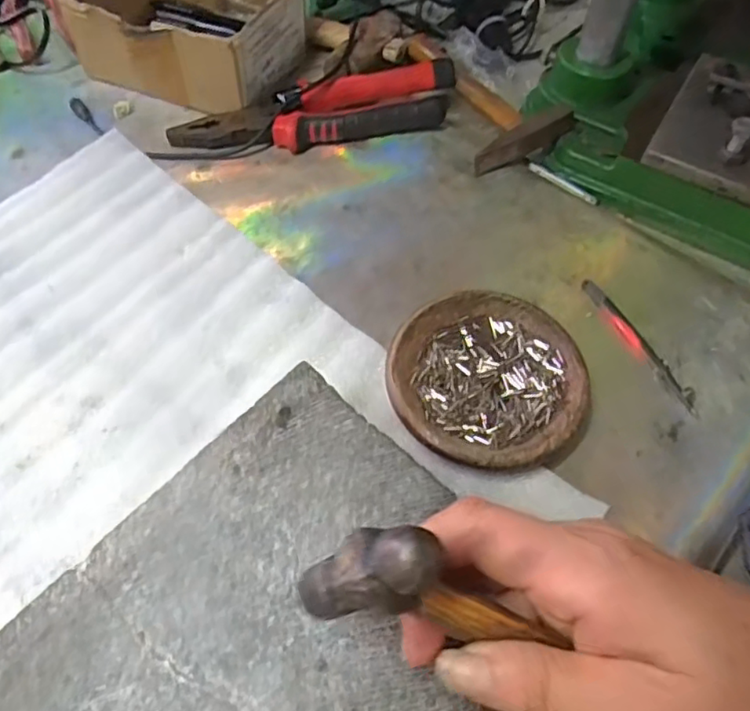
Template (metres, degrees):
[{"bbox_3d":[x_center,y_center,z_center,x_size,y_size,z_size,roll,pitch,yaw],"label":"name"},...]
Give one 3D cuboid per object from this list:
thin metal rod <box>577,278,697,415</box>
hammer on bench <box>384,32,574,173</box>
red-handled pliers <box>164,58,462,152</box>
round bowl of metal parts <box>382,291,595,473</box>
[{"bbox_3d":[0.161,-0.009,0.379,0.012,0.004,0.106,-21,58,-16],"label":"thin metal rod"},{"bbox_3d":[0.079,-0.214,0.501,0.081,0.028,0.162,-23,59,-16],"label":"hammer on bench"},{"bbox_3d":[-0.044,-0.193,0.486,0.221,0.027,0.062,-7,56,-7],"label":"red-handled pliers"},{"bbox_3d":[0.064,0.015,0.356,0.110,0.018,0.114,1,55,-1],"label":"round bowl of metal parts"}]

